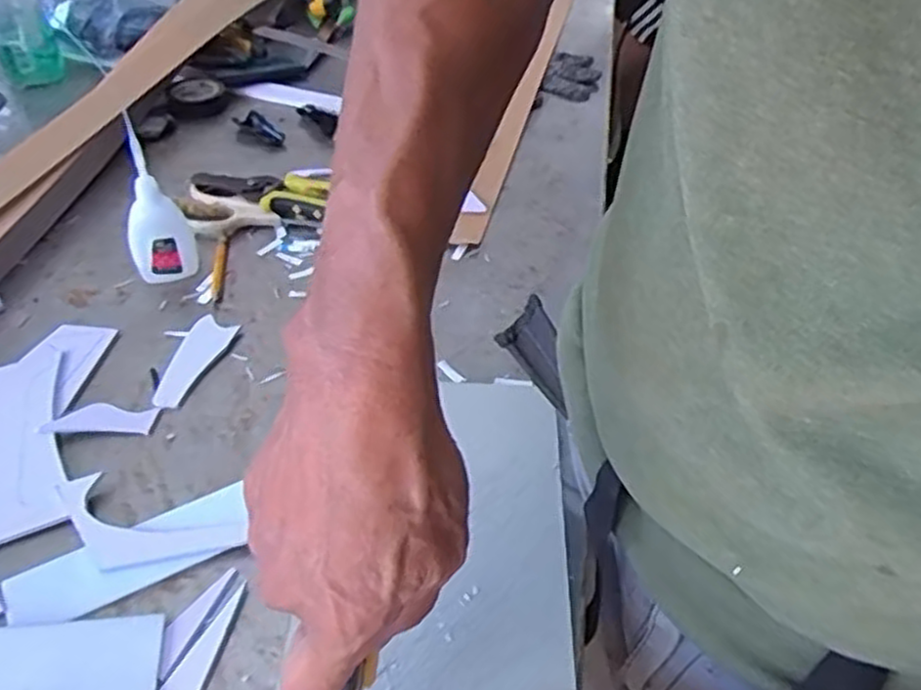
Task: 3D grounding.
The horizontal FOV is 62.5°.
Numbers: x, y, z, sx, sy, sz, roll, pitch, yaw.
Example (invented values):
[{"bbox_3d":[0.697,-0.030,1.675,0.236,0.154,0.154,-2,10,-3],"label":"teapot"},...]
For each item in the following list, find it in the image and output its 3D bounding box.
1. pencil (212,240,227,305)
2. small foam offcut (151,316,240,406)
[{"bbox_3d":[-0.183,-0.056,0.576,0.007,0.004,0.074,-4,44,-8],"label":"pencil"},{"bbox_3d":[-0.181,0.010,0.504,0.028,0.007,0.080,15,44,12],"label":"small foam offcut"}]

